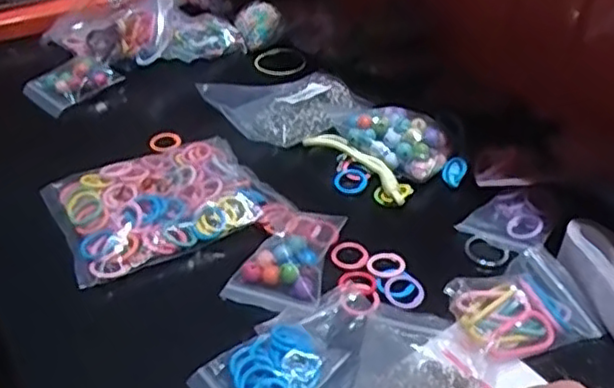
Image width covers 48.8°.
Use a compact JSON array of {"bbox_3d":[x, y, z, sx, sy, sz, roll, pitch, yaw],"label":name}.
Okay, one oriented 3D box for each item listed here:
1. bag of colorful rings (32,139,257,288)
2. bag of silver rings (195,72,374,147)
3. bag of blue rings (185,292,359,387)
[{"bbox_3d":[-0.108,0.003,0.491,0.140,0.018,0.109,-20,43,-23],"label":"bag of colorful rings"},{"bbox_3d":[-0.021,-0.079,0.583,0.137,0.025,0.097,-2,39,-4],"label":"bag of silver rings"},{"bbox_3d":[-0.011,0.093,0.388,0.100,0.012,0.055,-29,48,-32],"label":"bag of blue rings"}]

